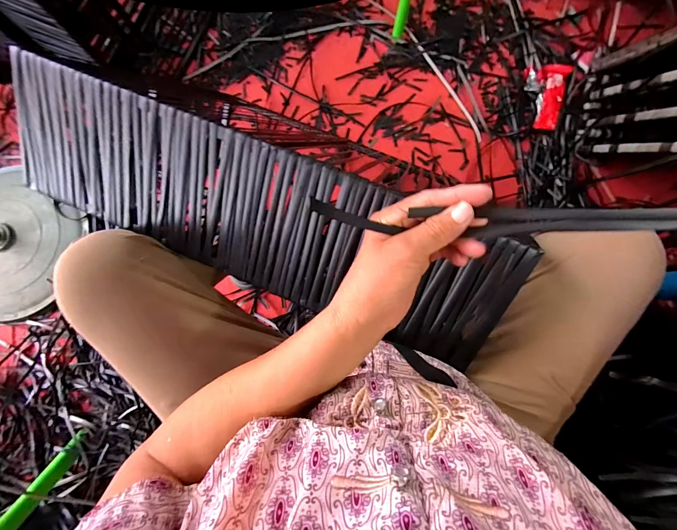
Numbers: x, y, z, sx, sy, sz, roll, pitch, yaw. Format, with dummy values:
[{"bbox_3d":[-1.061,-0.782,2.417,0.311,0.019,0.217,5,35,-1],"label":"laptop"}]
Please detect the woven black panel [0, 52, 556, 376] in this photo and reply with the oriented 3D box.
[{"bbox_3d":[-0.123,-0.066,0.397,0.663,0.011,0.186,22,115,6],"label":"woven black panel"}]

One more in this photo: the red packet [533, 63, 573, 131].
[{"bbox_3d":[0.605,-0.478,0.885,0.079,0.032,0.209,10,81,3],"label":"red packet"}]

